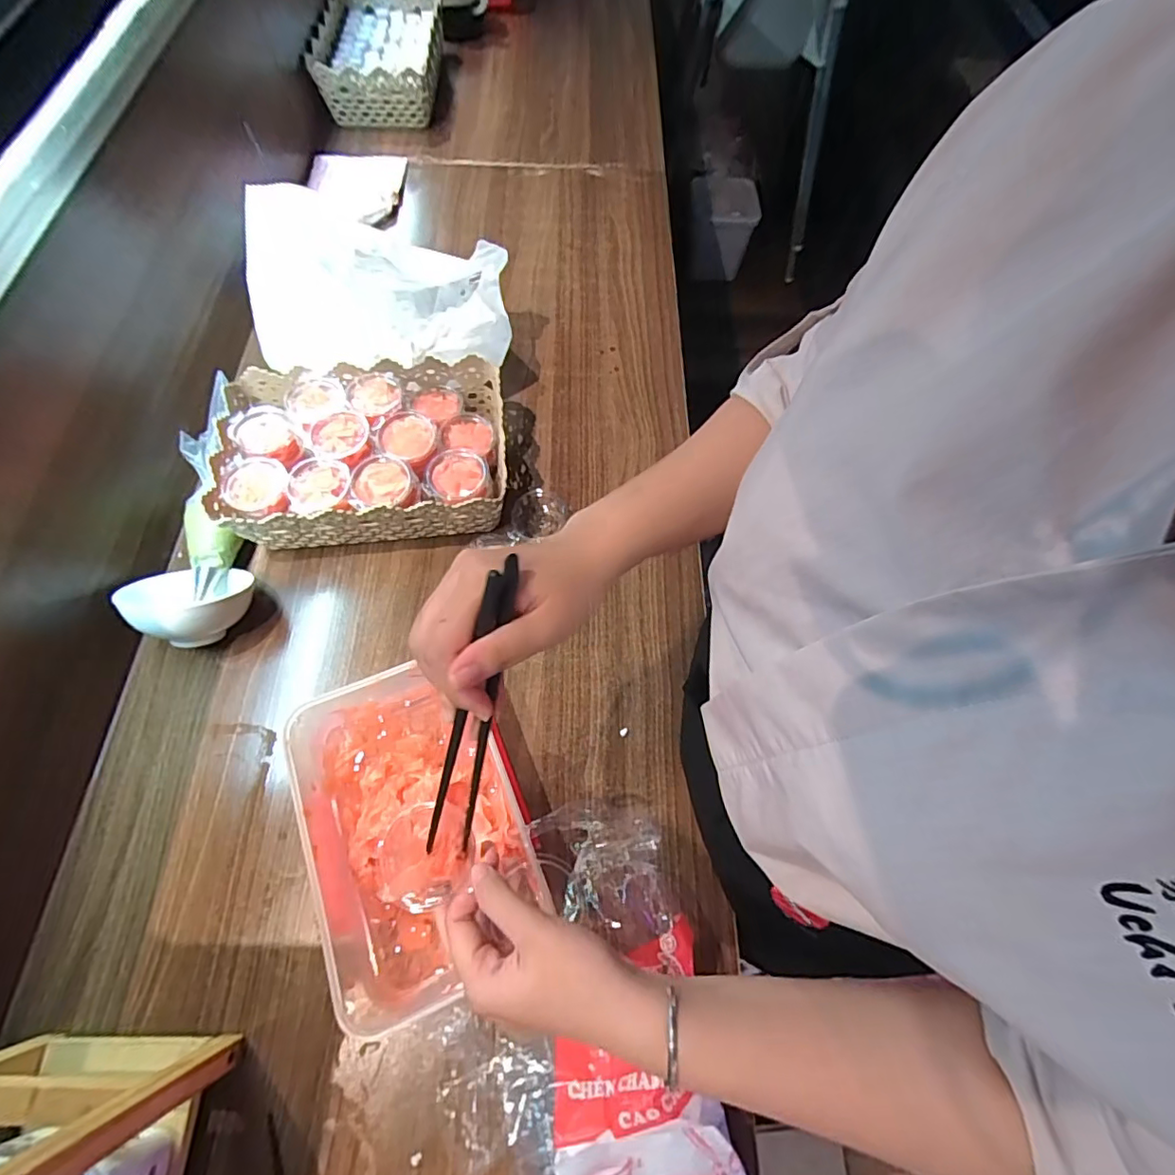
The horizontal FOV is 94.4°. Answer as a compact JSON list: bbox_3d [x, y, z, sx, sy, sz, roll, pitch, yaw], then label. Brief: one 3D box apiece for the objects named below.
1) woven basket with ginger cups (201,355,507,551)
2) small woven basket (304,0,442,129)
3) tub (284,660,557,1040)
[{"bbox_3d":[-0.239,-0.144,0.613,0.289,0.094,0.190,-5,66,-4],"label":"woven basket with ginger cups"},{"bbox_3d":[-0.358,-0.930,0.957,0.205,0.098,0.301,-5,66,-4],"label":"small woven basket"},{"bbox_3d":[-0.153,0.205,0.464,0.188,0.084,0.255,-21,68,-11],"label":"tub"}]

